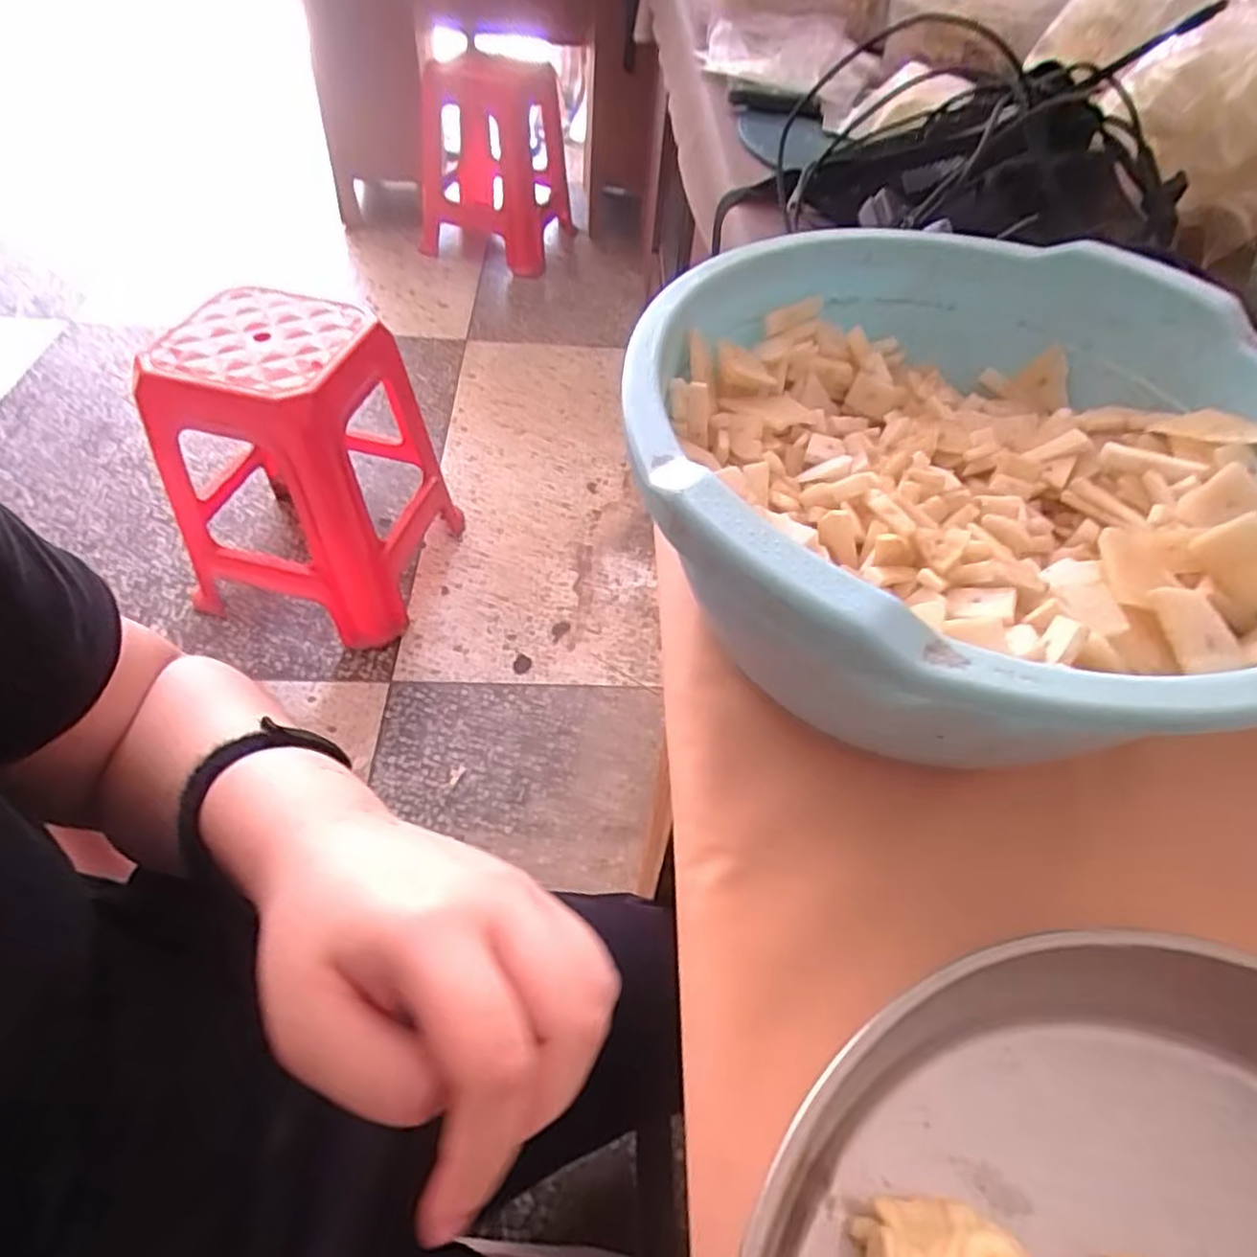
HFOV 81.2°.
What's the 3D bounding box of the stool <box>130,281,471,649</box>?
[{"bbox_3d":[-0.507,-0.269,1.202,0.316,0.439,0.358,16,52,8],"label":"stool"}]

